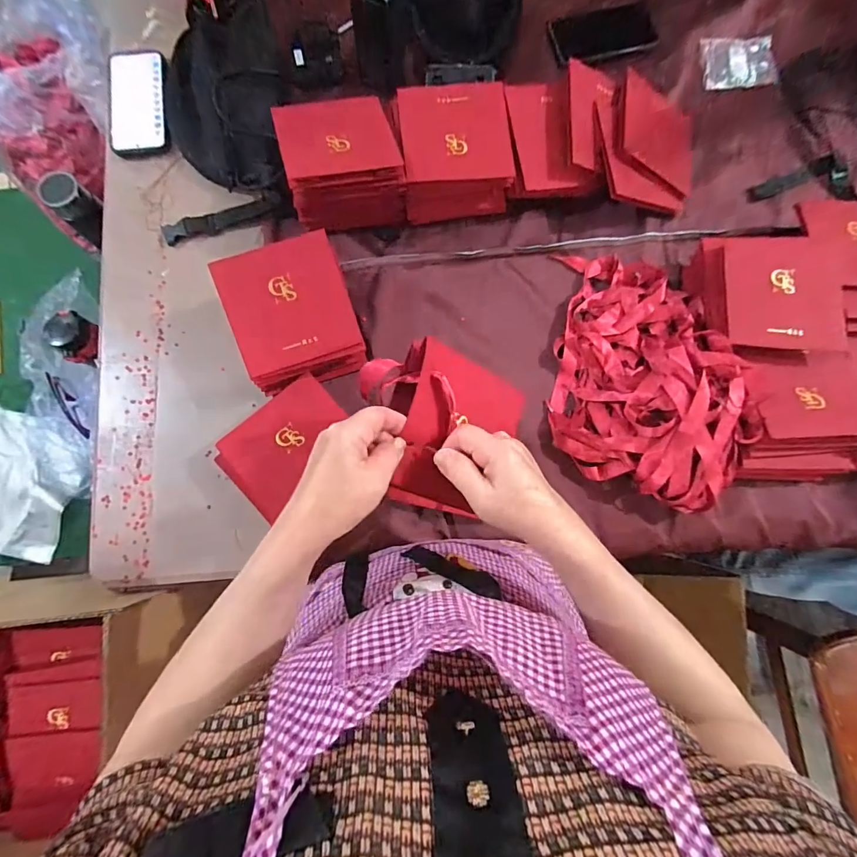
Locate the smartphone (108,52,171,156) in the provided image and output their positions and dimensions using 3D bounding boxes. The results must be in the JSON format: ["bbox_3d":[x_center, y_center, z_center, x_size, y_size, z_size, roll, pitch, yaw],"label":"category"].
[{"bbox_3d":[-0.412,-0.472,0.611,0.087,0.014,0.159,-6,82,-3],"label":"smartphone"}]

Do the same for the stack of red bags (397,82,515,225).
[{"bbox_3d":[0.036,-0.378,0.588,0.141,0.068,0.149,-5,82,-3],"label":"stack of red bags"}]

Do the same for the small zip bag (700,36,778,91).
[{"bbox_3d":[0.496,-0.580,0.679,0.134,0.010,0.082,-10,88,-8],"label":"small zip bag"}]

